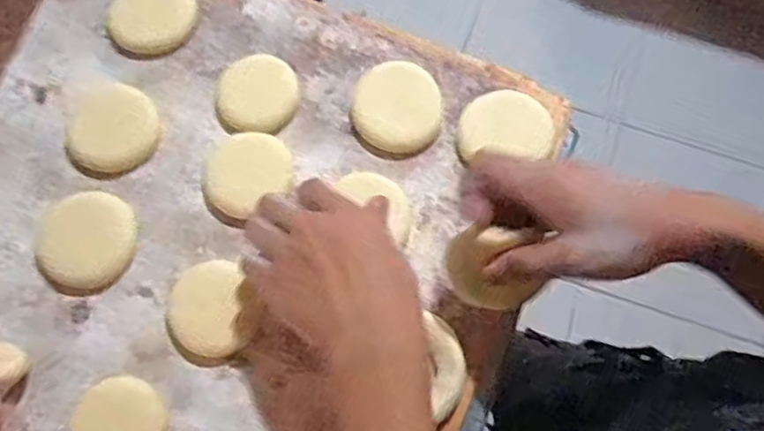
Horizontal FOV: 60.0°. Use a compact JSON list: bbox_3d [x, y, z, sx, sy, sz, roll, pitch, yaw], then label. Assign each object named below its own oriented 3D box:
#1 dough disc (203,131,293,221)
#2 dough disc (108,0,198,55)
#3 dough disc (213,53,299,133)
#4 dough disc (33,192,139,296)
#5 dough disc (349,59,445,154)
[{"bbox_3d":[-0.097,-0.031,0.477,0.063,0.012,0.053,-39,78,-12],"label":"dough disc"},{"bbox_3d":[-0.179,-0.156,0.518,0.059,0.006,0.066,44,77,10],"label":"dough disc"},{"bbox_3d":[-0.093,-0.092,0.497,0.059,0.008,0.060,0,74,-1],"label":"dough disc"},{"bbox_3d":[-0.209,0.019,0.467,0.060,0.014,0.072,21,74,4],"label":"dough disc"},{"bbox_3d":[0.013,-0.083,0.498,0.066,0.017,0.072,0,74,-1],"label":"dough disc"}]

